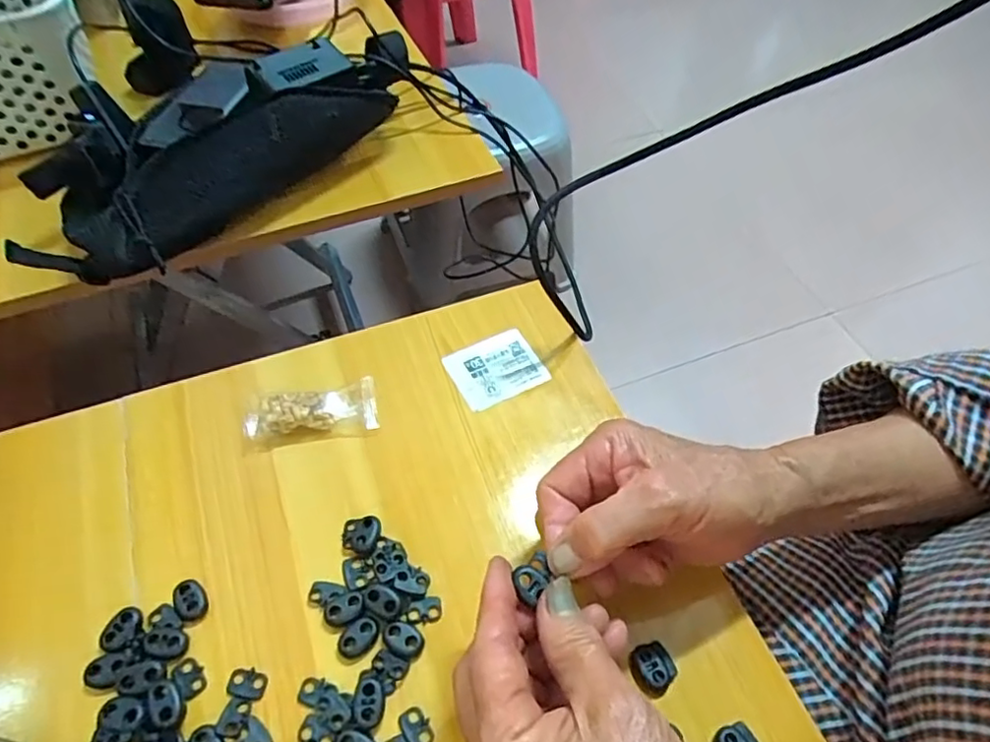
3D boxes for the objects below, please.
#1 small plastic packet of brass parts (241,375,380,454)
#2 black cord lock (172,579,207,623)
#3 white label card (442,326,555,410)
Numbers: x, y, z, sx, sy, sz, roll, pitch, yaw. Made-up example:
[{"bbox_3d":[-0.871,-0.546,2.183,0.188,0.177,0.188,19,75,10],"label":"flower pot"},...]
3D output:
[{"bbox_3d":[-0.115,0.025,0.382,0.081,0.015,0.036,-9,54,-9],"label":"small plastic packet of brass parts"},{"bbox_3d":[-0.159,0.119,0.319,0.015,0.004,0.022,-26,58,-20],"label":"black cord lock"},{"bbox_3d":[0.001,-0.002,0.421,0.059,0.005,0.047,-25,63,-16],"label":"white label card"}]

